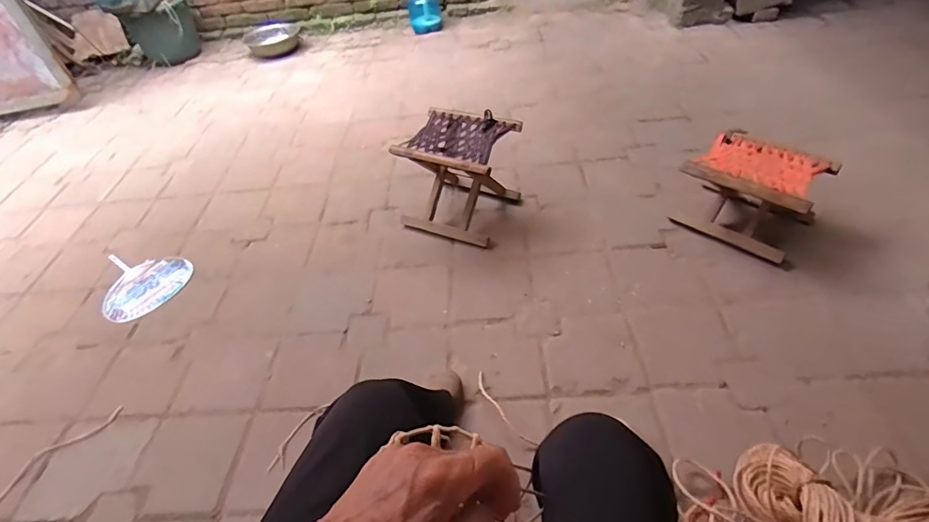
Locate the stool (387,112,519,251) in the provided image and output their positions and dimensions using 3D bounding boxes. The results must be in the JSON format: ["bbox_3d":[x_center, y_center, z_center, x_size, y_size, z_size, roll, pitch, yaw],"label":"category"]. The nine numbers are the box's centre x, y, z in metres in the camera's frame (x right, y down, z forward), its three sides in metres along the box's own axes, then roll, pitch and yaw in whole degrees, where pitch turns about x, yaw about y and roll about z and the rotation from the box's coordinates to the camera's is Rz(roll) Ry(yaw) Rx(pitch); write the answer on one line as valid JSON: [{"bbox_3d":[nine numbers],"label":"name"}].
[{"bbox_3d":[-0.014,-0.236,1.357,0.277,0.271,0.250,15,48,22],"label":"stool"}]

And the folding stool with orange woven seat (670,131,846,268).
[{"bbox_3d":[0.732,-0.165,1.239,0.277,0.205,0.236,29,55,32],"label":"folding stool with orange woven seat"}]

